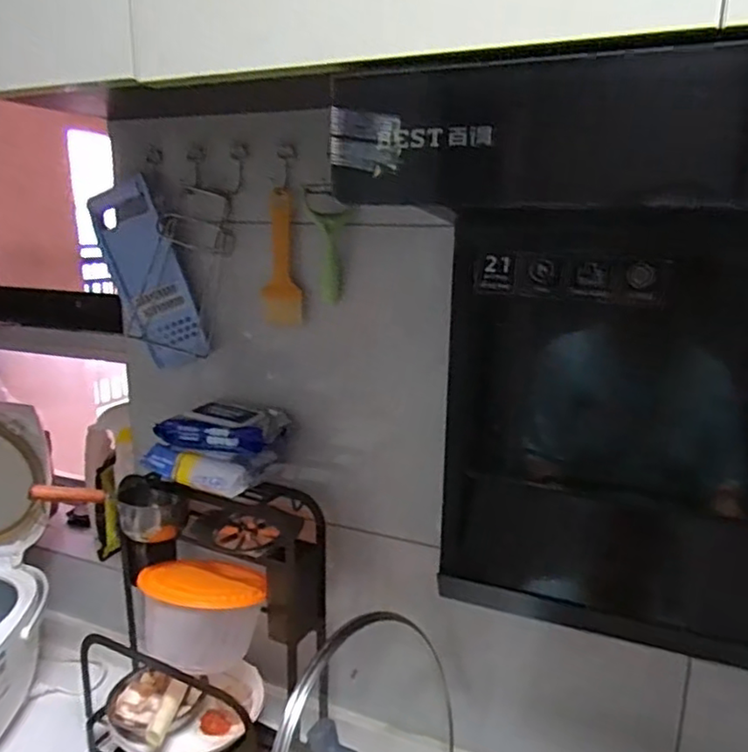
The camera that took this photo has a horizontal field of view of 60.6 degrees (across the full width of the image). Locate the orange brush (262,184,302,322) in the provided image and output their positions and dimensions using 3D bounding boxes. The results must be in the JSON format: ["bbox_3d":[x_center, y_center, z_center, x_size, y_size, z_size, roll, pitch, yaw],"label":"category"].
[{"bbox_3d":[-0.119,-0.153,0.835,0.047,0.167,0.017,-2,14,-12],"label":"orange brush"}]

